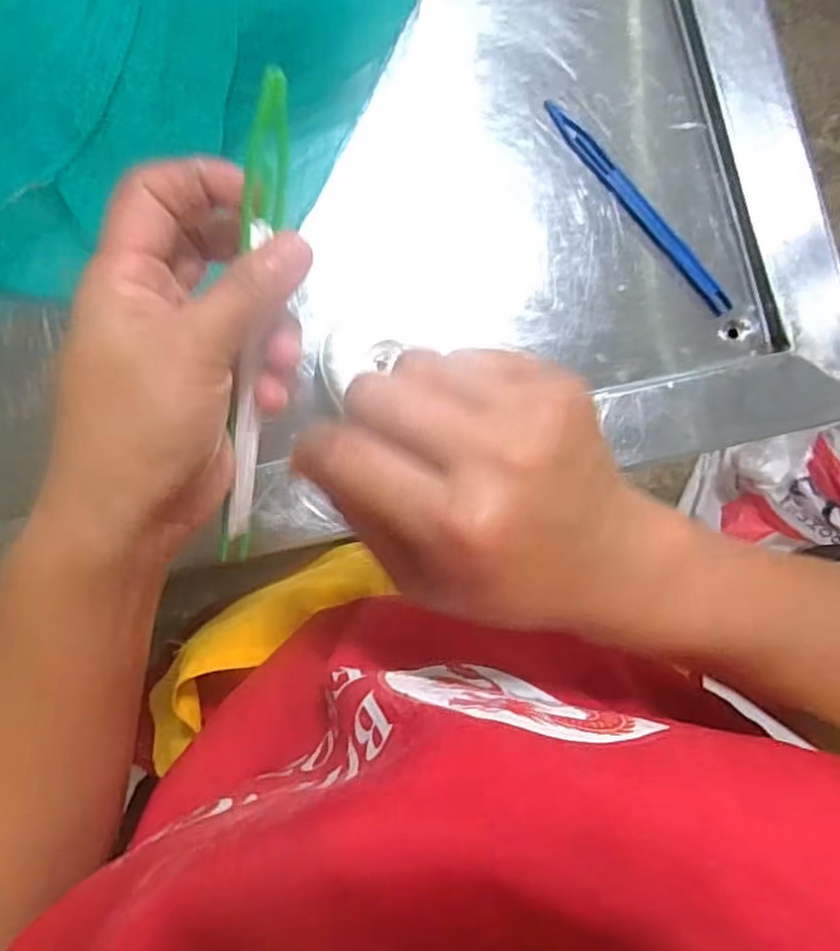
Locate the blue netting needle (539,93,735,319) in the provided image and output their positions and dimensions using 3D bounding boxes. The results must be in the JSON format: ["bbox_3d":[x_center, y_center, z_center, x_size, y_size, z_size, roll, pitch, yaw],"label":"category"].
[{"bbox_3d":[0.146,-0.181,0.459,0.016,0.004,0.180,-39,90,-6],"label":"blue netting needle"}]

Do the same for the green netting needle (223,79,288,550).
[{"bbox_3d":[-0.062,-0.047,0.254,0.013,0.009,0.180,0,114,-24],"label":"green netting needle"}]

